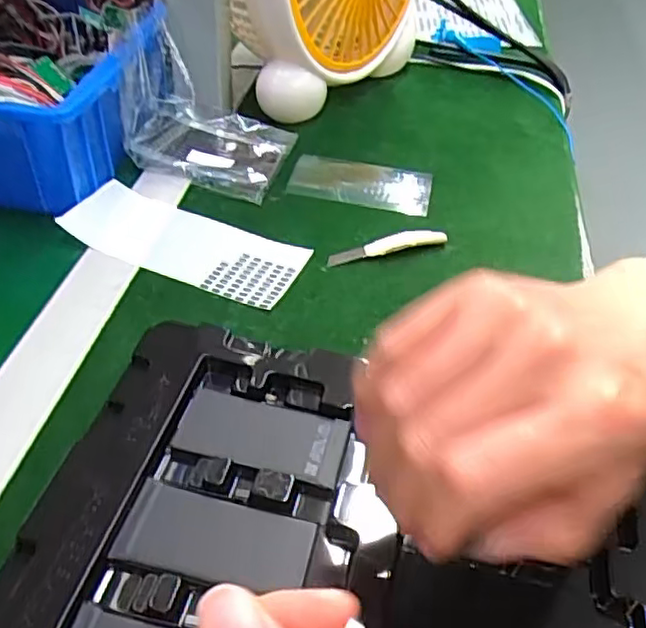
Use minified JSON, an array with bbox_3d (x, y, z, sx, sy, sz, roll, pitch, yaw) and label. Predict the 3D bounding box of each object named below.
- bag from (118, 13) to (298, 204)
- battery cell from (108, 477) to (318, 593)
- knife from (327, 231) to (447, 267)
[{"bbox_3d":[-0.086,-0.154,0.499,0.115,0.078,0.096,16,45,10],"label":"bag"},{"bbox_3d":[-0.043,0.091,0.268,0.076,0.004,0.035,10,44,5],"label":"battery cell"},{"bbox_3d":[0.045,-0.048,0.450,0.084,0.012,0.013,-9,46,-14],"label":"knife"}]

